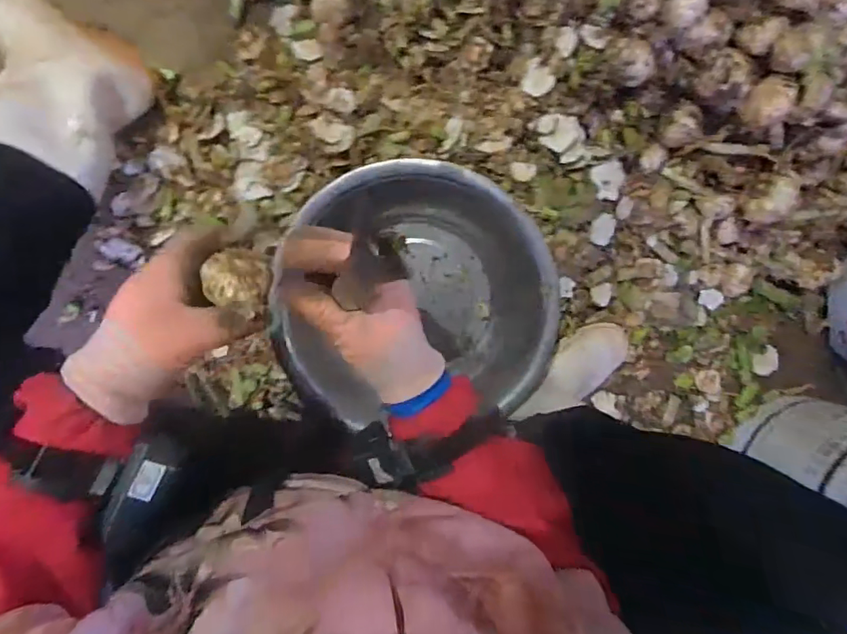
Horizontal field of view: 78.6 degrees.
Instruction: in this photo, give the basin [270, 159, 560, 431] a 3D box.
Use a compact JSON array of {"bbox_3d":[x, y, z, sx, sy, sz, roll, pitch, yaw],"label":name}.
[{"bbox_3d":[-0.010,-0.028,0.602,0.295,0.105,0.280,-1,97,-6],"label":"basin"}]

